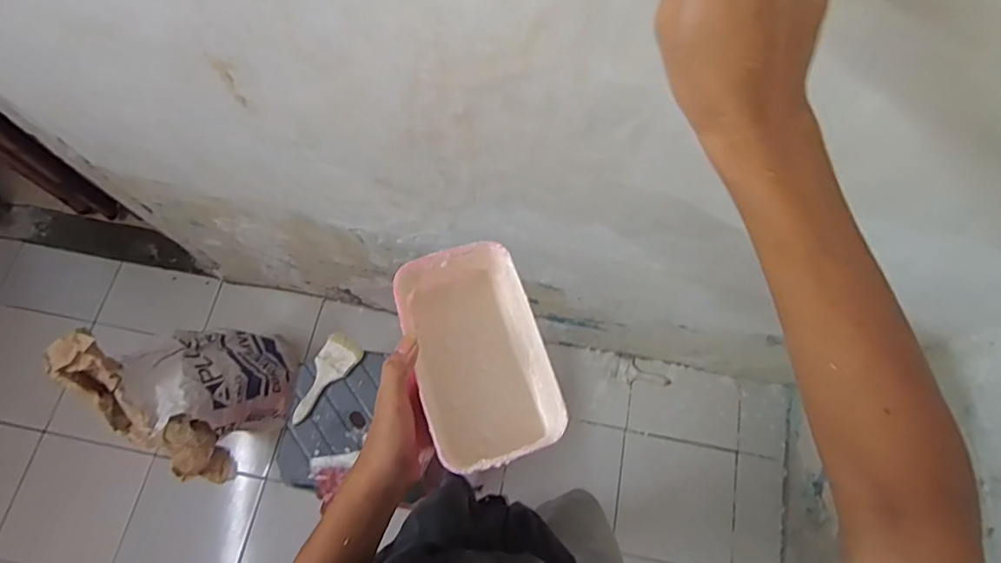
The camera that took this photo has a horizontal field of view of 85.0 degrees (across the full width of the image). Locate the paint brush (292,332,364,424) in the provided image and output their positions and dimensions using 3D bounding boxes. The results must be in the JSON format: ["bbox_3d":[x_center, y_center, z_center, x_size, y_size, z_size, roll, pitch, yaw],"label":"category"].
[{"bbox_3d":[-0.339,0.186,1.043,0.068,0.013,0.176,35,73,-9],"label":"paint brush"}]

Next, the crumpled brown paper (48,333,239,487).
[{"bbox_3d":[-0.673,0.273,1.060,0.114,0.451,0.101,-37,37,-14],"label":"crumpled brown paper"}]

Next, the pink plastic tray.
[{"bbox_3d":[-0.022,0.065,0.493,0.108,0.069,0.192,-16,72,-8],"label":"pink plastic tray"}]

